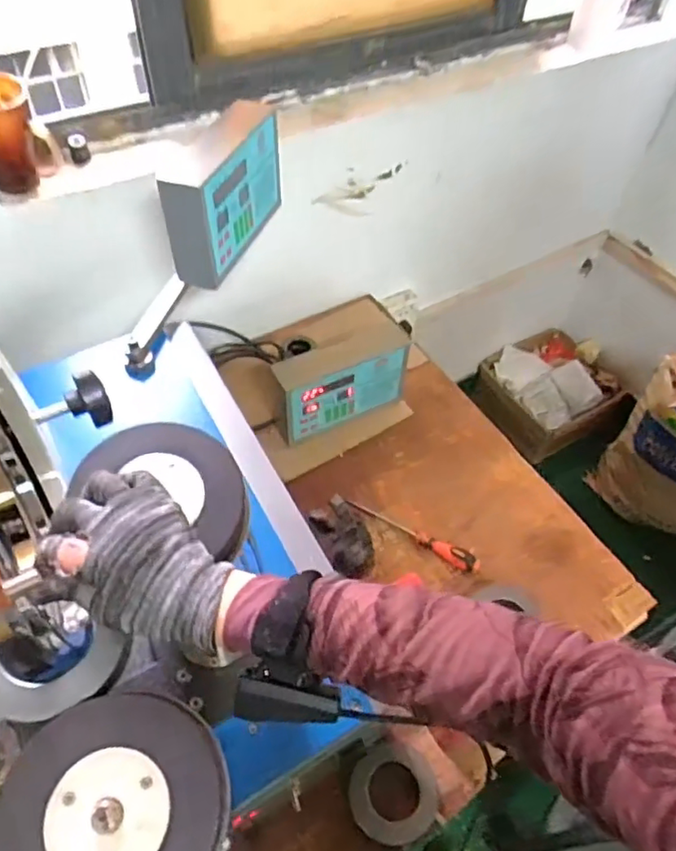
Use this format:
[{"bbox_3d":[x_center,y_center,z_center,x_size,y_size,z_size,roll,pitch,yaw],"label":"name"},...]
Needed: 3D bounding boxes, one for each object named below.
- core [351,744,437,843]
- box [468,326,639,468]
[{"bbox_3d":[0.068,0.438,0.710,0.106,0.013,0.105,3,76,-13],"label":"core"},{"bbox_3d":[0.650,-0.105,1.820,0.339,0.195,0.361,-25,59,-22],"label":"box"}]

